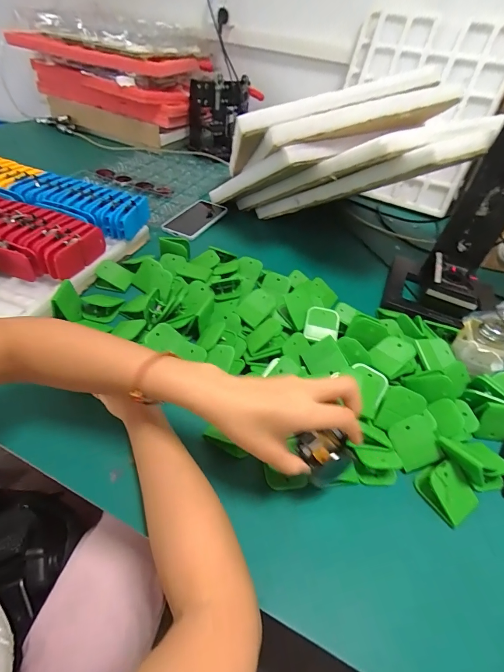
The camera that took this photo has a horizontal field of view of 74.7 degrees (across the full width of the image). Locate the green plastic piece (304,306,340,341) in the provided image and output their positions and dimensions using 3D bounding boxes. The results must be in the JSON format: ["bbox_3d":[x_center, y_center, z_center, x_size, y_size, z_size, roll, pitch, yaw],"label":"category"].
[{"bbox_3d":[0.102,-0.017,0.477,0.046,0.004,0.049,10,81,0],"label":"green plastic piece"}]

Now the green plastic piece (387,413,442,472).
[{"bbox_3d":[0.190,0.124,0.383,0.049,0.004,0.054,-25,79,4],"label":"green plastic piece"}]

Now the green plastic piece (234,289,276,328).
[{"bbox_3d":[0.006,-0.044,0.492,0.056,0.006,0.046,-44,66,-10],"label":"green plastic piece"}]

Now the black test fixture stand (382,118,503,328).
[{"bbox_3d":[0.353,-0.200,0.519,0.147,0.352,0.163,23,46,15],"label":"black test fixture stand"}]

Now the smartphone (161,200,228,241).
[{"bbox_3d":[-0.129,-0.275,0.760,0.092,0.015,0.179,25,47,17],"label":"smartphone"}]

